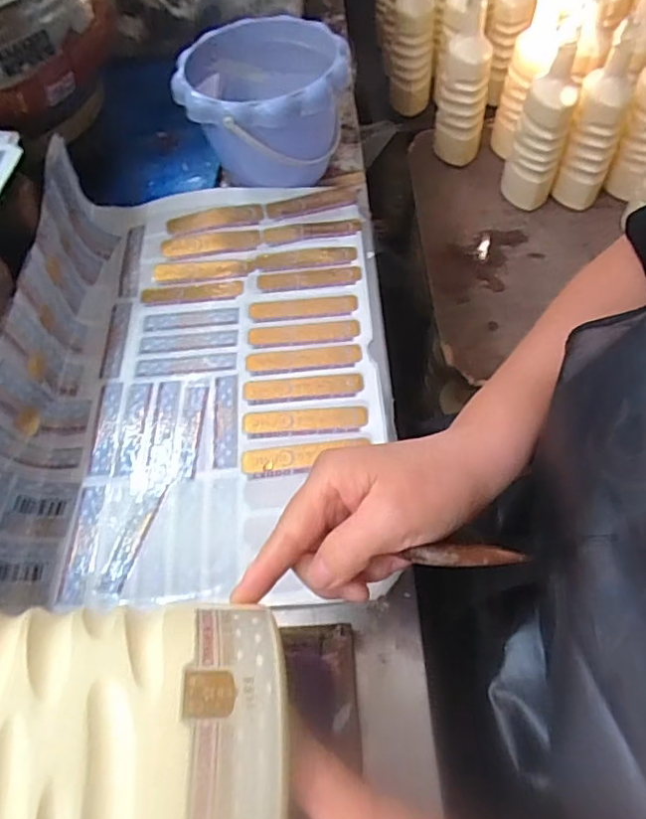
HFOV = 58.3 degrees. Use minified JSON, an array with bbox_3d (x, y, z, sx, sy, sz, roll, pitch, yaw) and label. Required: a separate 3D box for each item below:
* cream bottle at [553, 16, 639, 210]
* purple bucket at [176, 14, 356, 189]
[{"bbox_3d":[0.412,-0.427,0.871,0.073,0.237,0.081,21,60,16],"label":"cream bottle"},{"bbox_3d":[-0.054,-0.280,0.559,0.151,0.114,0.145,-10,58,-1],"label":"purple bucket"}]

